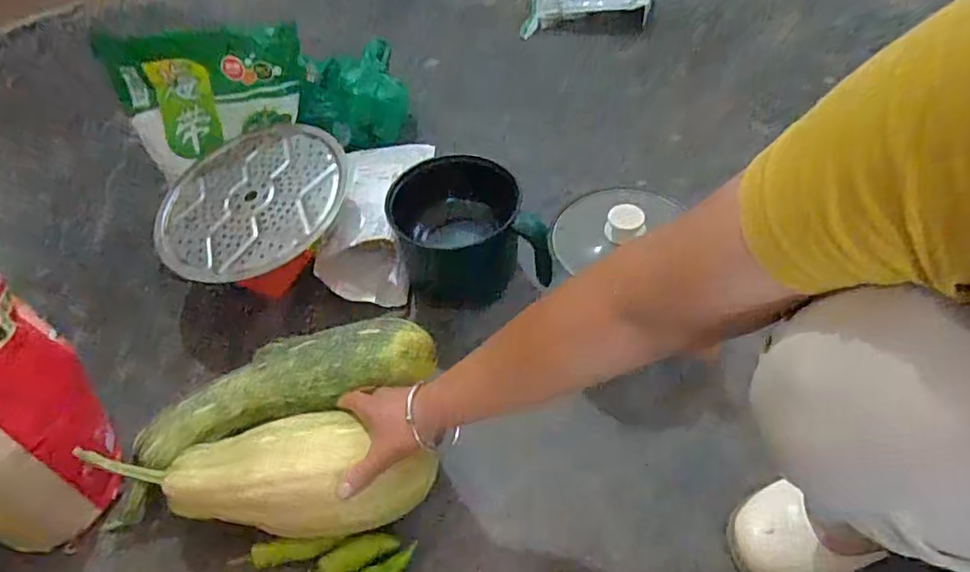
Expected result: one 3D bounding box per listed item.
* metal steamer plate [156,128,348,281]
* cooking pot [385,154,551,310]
[{"bbox_3d":[-0.331,-0.115,0.823,0.268,0.021,0.259,-18,54,1],"label":"metal steamer plate"},{"bbox_3d":[-0.026,-0.071,0.807,0.188,0.143,0.144,-12,51,-2],"label":"cooking pot"}]

